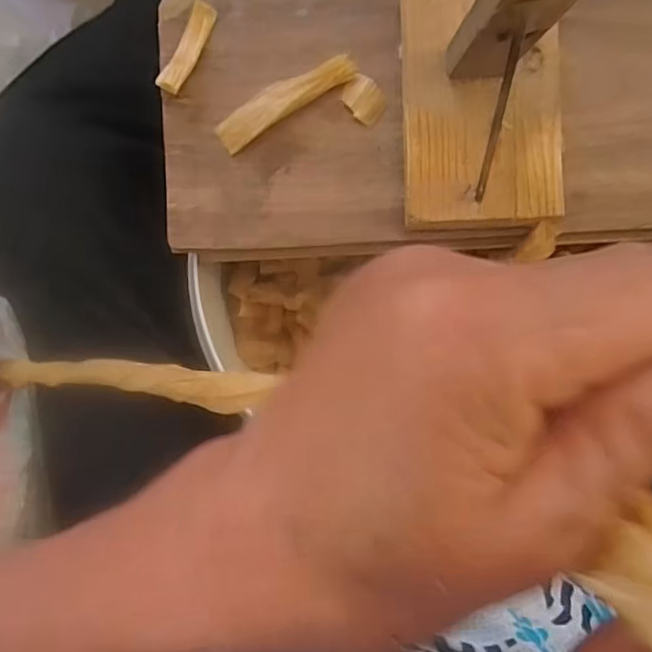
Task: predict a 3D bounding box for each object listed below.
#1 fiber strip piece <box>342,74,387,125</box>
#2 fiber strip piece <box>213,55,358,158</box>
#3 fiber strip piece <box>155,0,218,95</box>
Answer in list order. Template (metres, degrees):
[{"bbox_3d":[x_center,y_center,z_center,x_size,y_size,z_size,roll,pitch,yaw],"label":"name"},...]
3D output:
[{"bbox_3d":[0.023,-0.136,0.351,0.026,0.004,0.023,44,88,0],"label":"fiber strip piece"},{"bbox_3d":[-0.024,-0.135,0.349,0.089,0.013,0.020,-32,89,-2],"label":"fiber strip piece"},{"bbox_3d":[-0.082,-0.166,0.350,0.014,0.013,0.059,22,88,-1],"label":"fiber strip piece"}]

